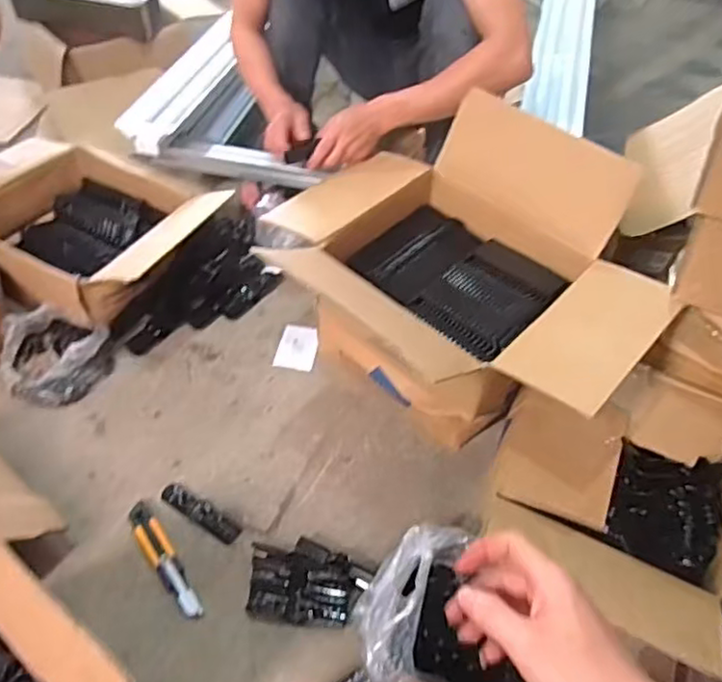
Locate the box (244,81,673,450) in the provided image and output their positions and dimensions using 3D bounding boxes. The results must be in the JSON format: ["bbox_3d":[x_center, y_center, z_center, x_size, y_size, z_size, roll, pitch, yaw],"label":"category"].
[{"bbox_3d":[0.127,-0.055,0.992,0.532,0.383,0.436,33,54,25],"label":"box"}]

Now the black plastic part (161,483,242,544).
[{"bbox_3d":[-0.231,0.245,0.951,0.134,0.010,0.034,28,52,21],"label":"black plastic part"}]

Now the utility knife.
[{"bbox_3d":[-0.269,0.294,0.903,0.036,0.011,0.188,-27,54,-24],"label":"utility knife"}]

